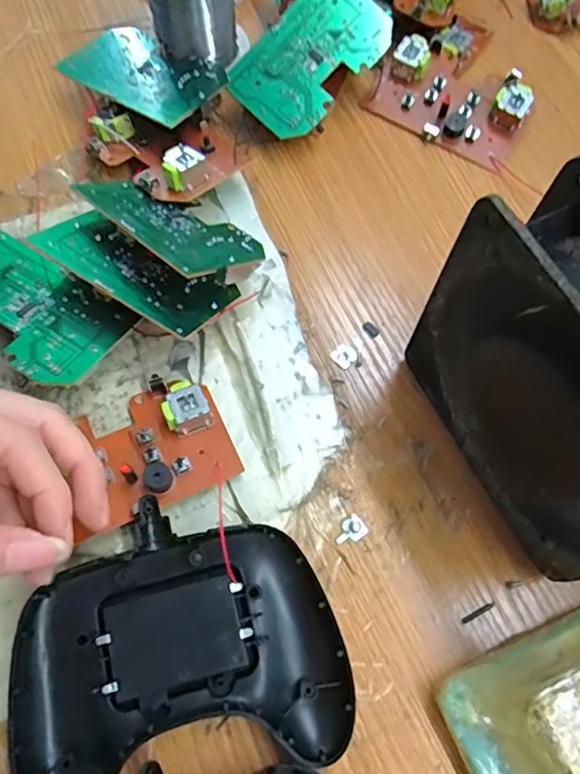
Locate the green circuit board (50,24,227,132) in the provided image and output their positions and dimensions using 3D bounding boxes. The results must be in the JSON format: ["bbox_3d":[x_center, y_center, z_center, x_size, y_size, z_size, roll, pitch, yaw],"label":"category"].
[{"bbox_3d":[-0.079,-0.175,0.310,0.089,0.005,0.055,36,69,18],"label":"green circuit board"}]

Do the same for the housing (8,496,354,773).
[{"bbox_3d":[-0.042,0.102,0.219,0.119,0.021,0.097,-13,71,-5],"label":"housing"}]

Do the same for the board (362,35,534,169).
[{"bbox_3d":[0.093,-0.168,0.321,0.089,0.020,0.047,23,72,7],"label":"board"}]

